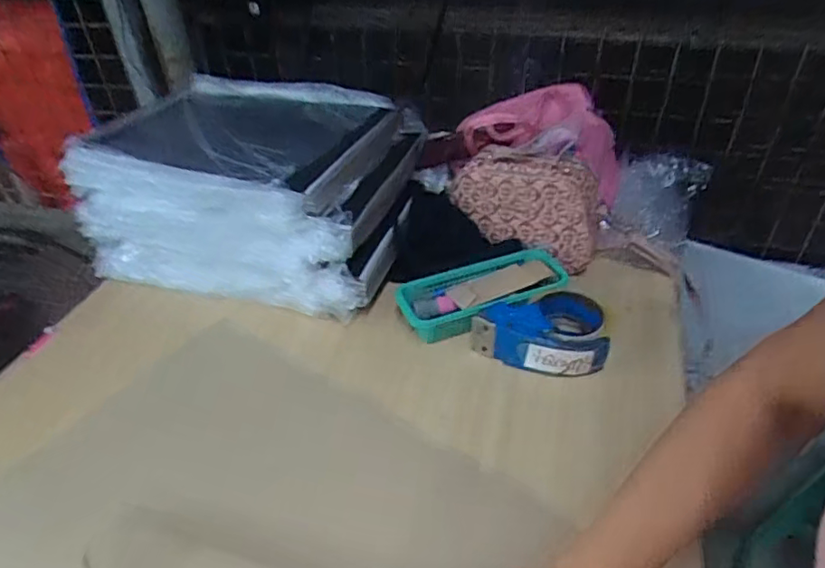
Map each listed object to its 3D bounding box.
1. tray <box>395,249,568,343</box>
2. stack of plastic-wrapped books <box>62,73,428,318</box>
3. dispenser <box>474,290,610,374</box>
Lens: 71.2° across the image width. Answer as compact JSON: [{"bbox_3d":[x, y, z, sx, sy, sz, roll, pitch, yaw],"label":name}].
[{"bbox_3d":[0.099,0.014,0.772,0.236,0.053,0.108,-15,41,-15],"label":"tray"},{"bbox_3d":[-0.223,-0.158,0.867,0.440,0.175,0.336,10,41,15],"label":"stack of plastic-wrapped books"},{"bbox_3d":[0.156,0.057,0.720,0.159,0.053,0.112,4,40,8],"label":"dispenser"}]

